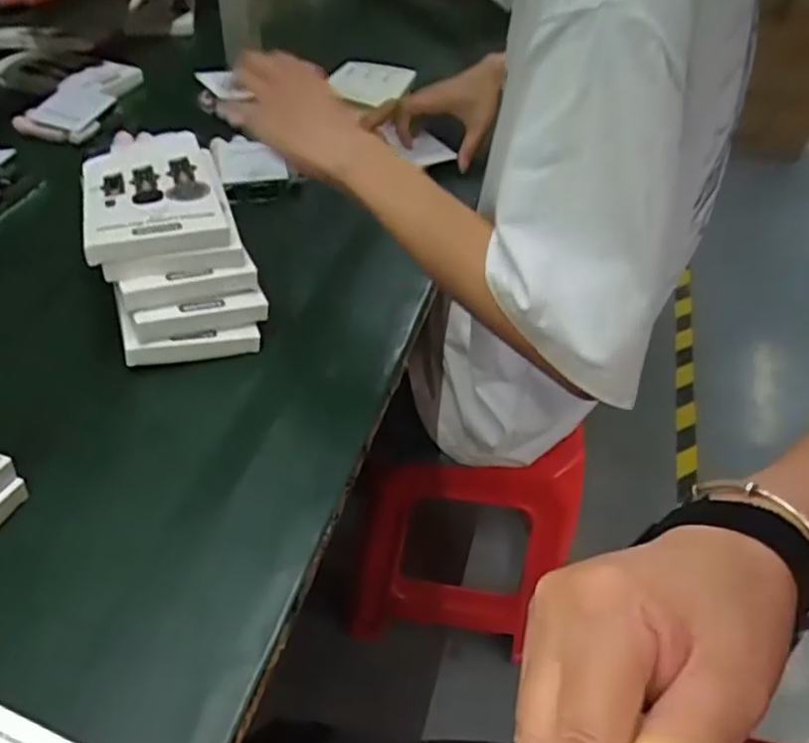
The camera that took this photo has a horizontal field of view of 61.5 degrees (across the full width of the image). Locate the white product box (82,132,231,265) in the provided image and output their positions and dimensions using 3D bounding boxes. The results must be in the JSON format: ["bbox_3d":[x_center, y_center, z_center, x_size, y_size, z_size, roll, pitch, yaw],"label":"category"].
[{"bbox_3d":[-0.208,-0.147,0.552,0.100,0.020,0.163,-12,46,-17],"label":"white product box"}]

